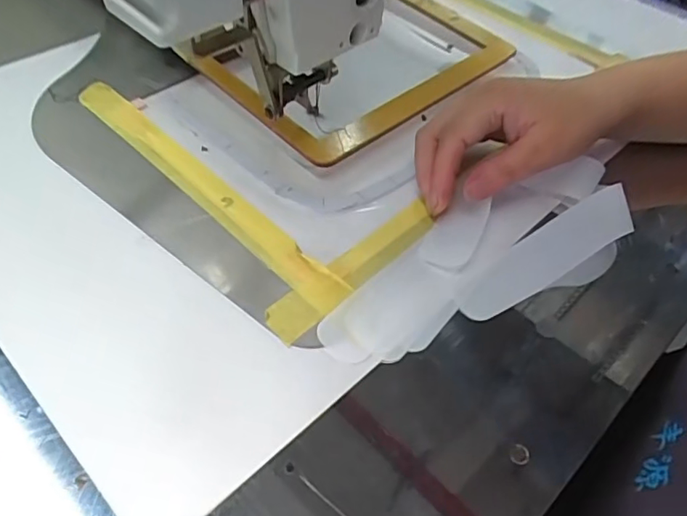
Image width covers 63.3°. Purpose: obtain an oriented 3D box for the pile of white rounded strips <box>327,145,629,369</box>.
[{"bbox_3d":[0.084,-0.001,0.319,0.211,0.023,0.073,-26,57,-19],"label":"pile of white rounded strips"}]

